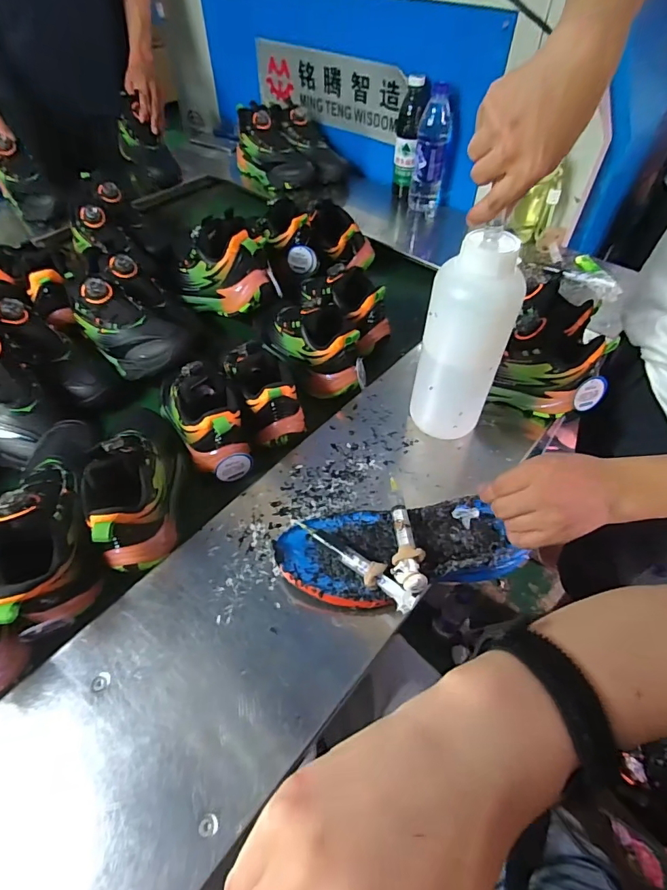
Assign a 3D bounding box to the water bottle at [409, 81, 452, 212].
[{"bbox_3d":[0.209,-0.620,0.960,0.067,0.218,0.069,11,52,9],"label":"water bottle"}]

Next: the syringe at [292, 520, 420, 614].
[{"bbox_3d":[0.020,0.118,0.460,0.149,0.025,0.026,33,58,23],"label":"syringe"}]

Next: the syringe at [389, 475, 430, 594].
[{"bbox_3d":[0.074,0.086,0.466,0.030,0.017,0.134,-1,51,-1],"label":"syringe"}]

